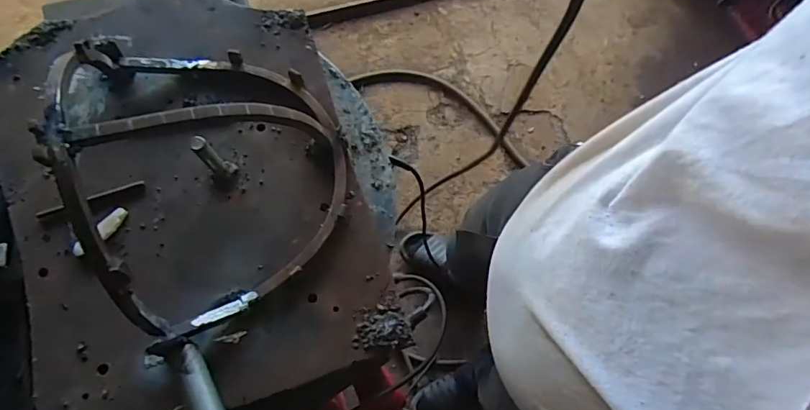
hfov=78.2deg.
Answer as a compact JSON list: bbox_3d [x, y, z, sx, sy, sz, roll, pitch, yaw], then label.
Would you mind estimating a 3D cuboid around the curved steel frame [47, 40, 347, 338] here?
[{"bbox_3d":[-0.140,-0.048,0.382,0.179,0.120,0.255,-15,72,-7],"label":"curved steel frame"}]

